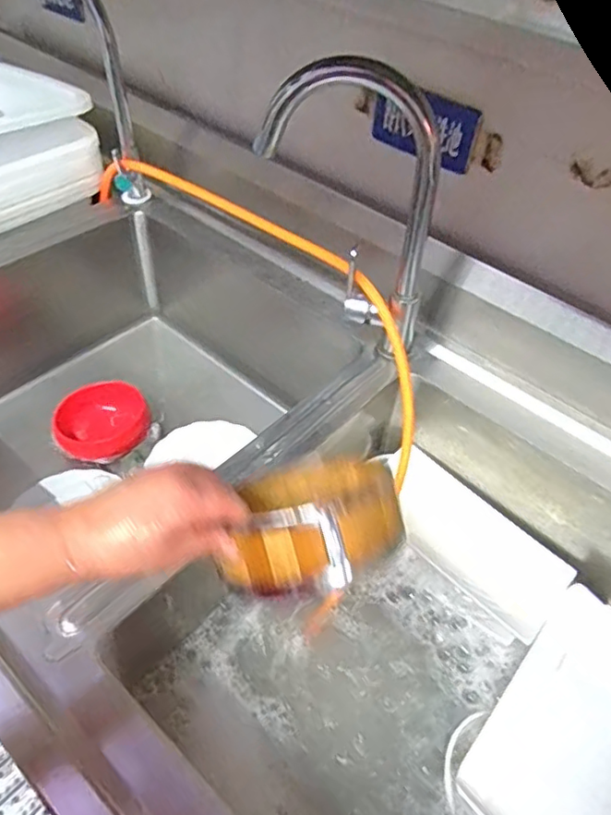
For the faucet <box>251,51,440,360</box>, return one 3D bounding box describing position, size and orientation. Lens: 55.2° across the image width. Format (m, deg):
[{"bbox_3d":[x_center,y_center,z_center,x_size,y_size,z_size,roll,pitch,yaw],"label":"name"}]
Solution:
[{"bbox_3d":[0.050,-0.221,0.699,0.218,0.349,0.056,16,47,8],"label":"faucet"}]

